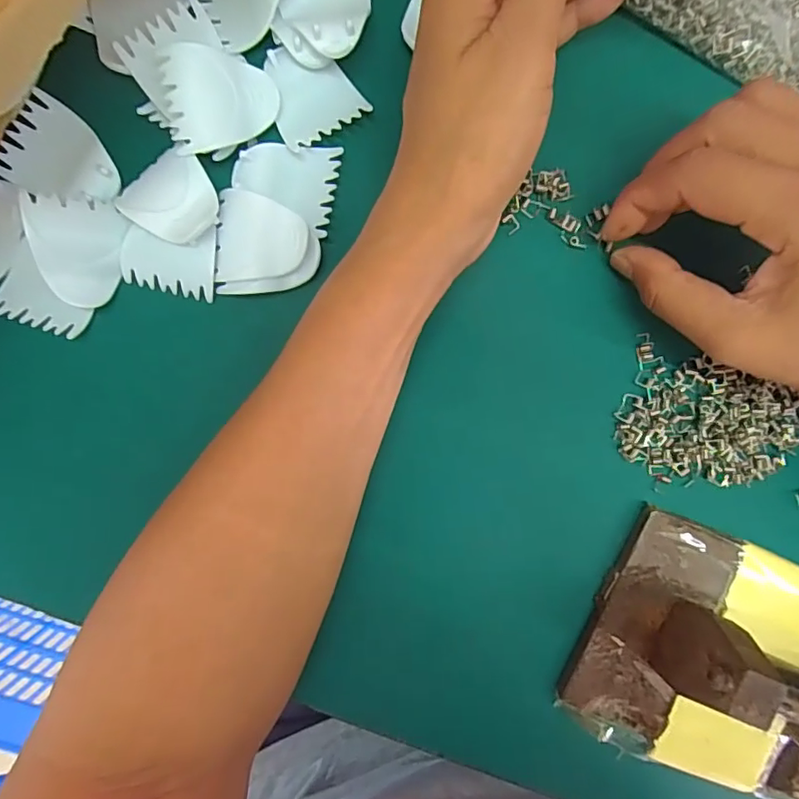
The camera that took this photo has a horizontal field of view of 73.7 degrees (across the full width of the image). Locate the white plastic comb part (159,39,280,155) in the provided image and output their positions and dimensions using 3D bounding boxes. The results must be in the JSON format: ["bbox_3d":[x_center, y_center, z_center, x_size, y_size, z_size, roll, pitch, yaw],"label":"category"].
[{"bbox_3d":[-0.075,-0.125,0.224,0.045,0.007,0.038,-8,110,-22],"label":"white plastic comb part"}]

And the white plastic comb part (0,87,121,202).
[{"bbox_3d":[-0.142,-0.104,0.225,0.046,0.014,0.040,22,92,-2],"label":"white plastic comb part"}]

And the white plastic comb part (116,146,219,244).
[{"bbox_3d":[-0.096,-0.086,0.226,0.036,0.008,0.035,34,92,-3],"label":"white plastic comb part"}]

